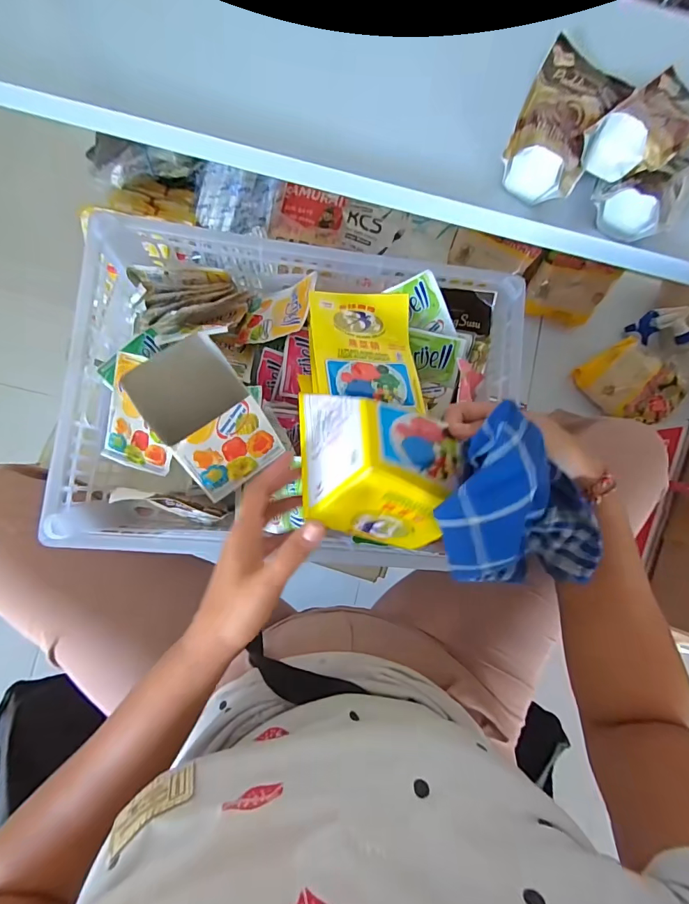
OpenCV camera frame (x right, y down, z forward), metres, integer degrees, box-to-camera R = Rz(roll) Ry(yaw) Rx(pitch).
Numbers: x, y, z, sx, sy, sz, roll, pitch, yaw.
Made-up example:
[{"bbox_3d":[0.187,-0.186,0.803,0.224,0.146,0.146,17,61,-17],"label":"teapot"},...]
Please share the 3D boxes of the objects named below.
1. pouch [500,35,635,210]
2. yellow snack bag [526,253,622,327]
[{"bbox_3d":[0.211,-0.323,0.394,0.084,0.043,0.159,31,83,-3],"label":"pouch"},{"bbox_3d":[0.431,-0.312,0.799,0.136,0.119,0.025,19,43,0],"label":"yellow snack bag"}]

